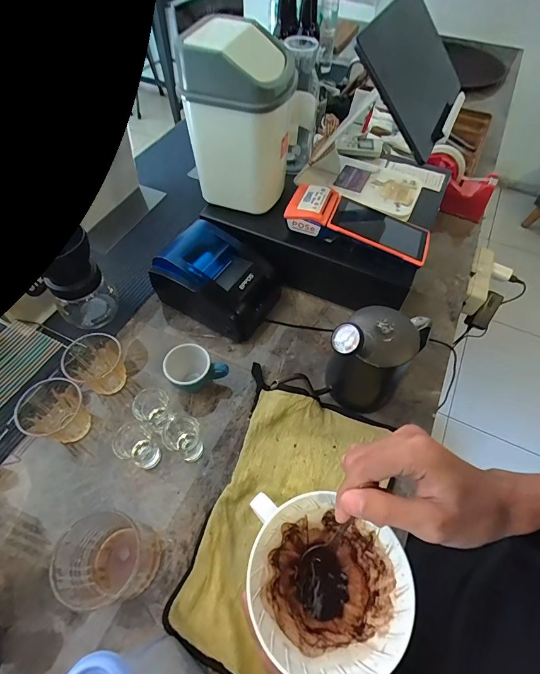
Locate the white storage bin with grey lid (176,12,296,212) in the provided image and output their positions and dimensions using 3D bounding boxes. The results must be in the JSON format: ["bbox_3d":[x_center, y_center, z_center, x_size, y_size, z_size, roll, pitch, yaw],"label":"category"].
[{"bbox_3d":[-0.039,-0.304,0.520,0.132,0.198,0.109,14,57,8],"label":"white storage bin with grey lid"}]

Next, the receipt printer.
[{"bbox_3d":[-0.085,-0.097,0.572,0.178,0.099,0.132,22,58,15],"label":"receipt printer"}]

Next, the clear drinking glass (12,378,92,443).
[{"bbox_3d":[-0.280,0.098,0.460,0.066,0.085,0.071,19,58,11],"label":"clear drinking glass"}]

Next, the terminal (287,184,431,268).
[{"bbox_3d":[0.140,-0.179,0.548,0.219,0.051,0.095,16,57,9],"label":"terminal"}]

